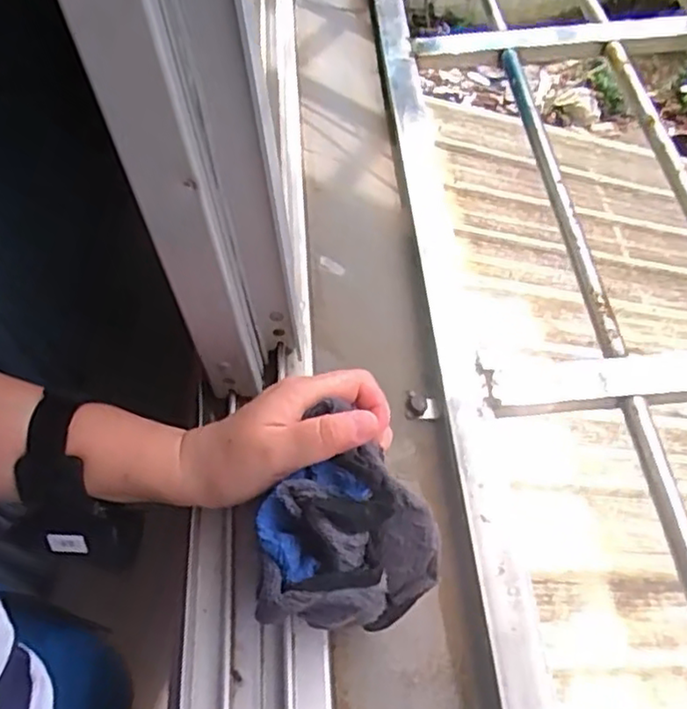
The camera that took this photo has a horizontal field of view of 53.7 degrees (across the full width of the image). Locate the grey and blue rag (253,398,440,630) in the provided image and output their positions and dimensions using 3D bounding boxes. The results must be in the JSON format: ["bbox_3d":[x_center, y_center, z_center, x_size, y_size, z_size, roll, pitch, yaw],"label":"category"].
[{"bbox_3d":[0.002,0.103,0.353,0.085,0.080,0.093,20,62,14],"label":"grey and blue rag"}]

